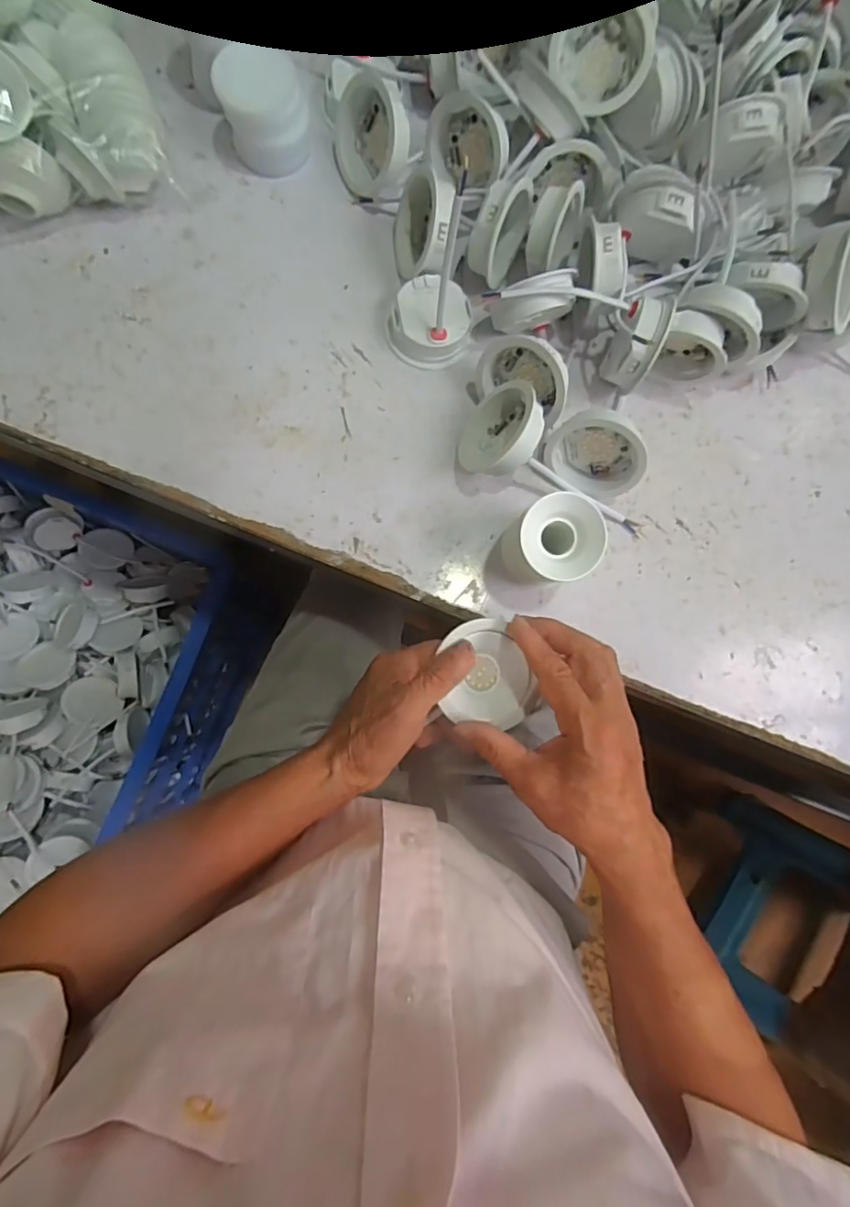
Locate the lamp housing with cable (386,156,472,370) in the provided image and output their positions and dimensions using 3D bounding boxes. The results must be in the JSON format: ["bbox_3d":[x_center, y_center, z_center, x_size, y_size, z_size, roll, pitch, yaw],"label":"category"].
[{"bbox_3d":[0.008,-0.228,0.393,0.064,0.115,0.060,5,82,-4],"label":"lamp housing with cable"}]

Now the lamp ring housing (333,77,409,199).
[{"bbox_3d":[-0.040,-0.365,0.435,0.024,0.071,0.074,-27,94,-33],"label":"lamp ring housing"}]

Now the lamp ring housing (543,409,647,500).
[{"bbox_3d":[0.130,-0.117,0.416,0.071,0.060,0.029,29,50,5],"label":"lamp ring housing"}]

